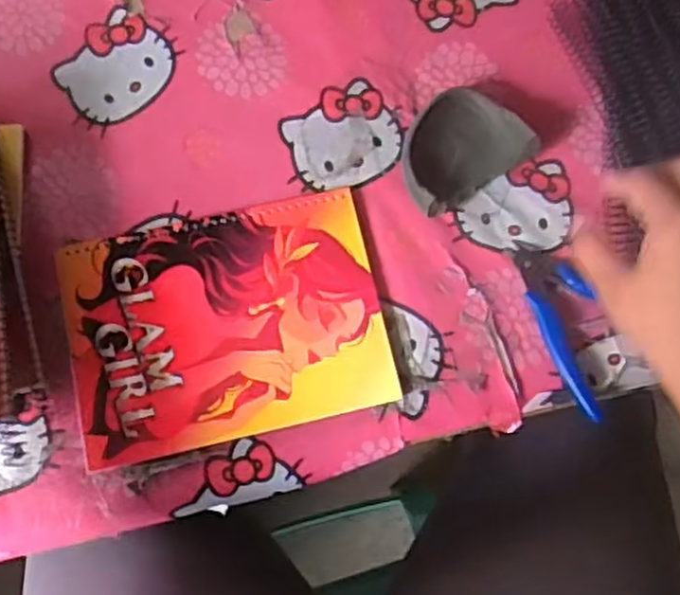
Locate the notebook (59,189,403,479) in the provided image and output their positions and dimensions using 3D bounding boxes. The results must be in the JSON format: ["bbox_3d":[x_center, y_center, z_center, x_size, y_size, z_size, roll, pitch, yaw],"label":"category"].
[{"bbox_3d":[-0.072,0.018,0.482,0.198,0.010,0.144,-13,77,-5],"label":"notebook"}]

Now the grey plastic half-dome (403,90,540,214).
[{"bbox_3d":[0.077,-0.102,0.506,0.088,0.025,0.067,-32,79,-9],"label":"grey plastic half-dome"}]

